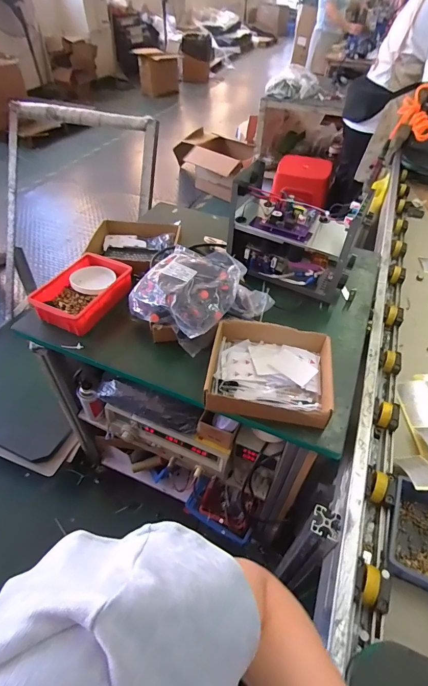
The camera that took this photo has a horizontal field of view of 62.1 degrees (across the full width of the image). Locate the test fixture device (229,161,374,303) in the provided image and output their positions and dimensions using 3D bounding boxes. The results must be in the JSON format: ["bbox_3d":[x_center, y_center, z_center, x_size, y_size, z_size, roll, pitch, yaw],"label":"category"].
[{"bbox_3d":[0.179,-0.243,0.815,0.285,0.201,0.153,26,51,22],"label":"test fixture device"}]

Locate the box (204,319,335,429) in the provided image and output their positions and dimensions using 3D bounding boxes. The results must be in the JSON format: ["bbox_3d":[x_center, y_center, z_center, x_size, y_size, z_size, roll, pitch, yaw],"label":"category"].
[{"bbox_3d":[0.103,0.051,0.646,0.211,0.049,0.188,10,47,9],"label":"box"}]

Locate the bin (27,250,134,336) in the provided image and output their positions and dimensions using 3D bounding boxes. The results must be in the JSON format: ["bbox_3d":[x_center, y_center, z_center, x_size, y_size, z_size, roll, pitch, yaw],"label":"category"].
[{"bbox_3d":[-0.285,-0.112,0.795,0.138,0.059,0.204,19,49,16],"label":"bin"}]

